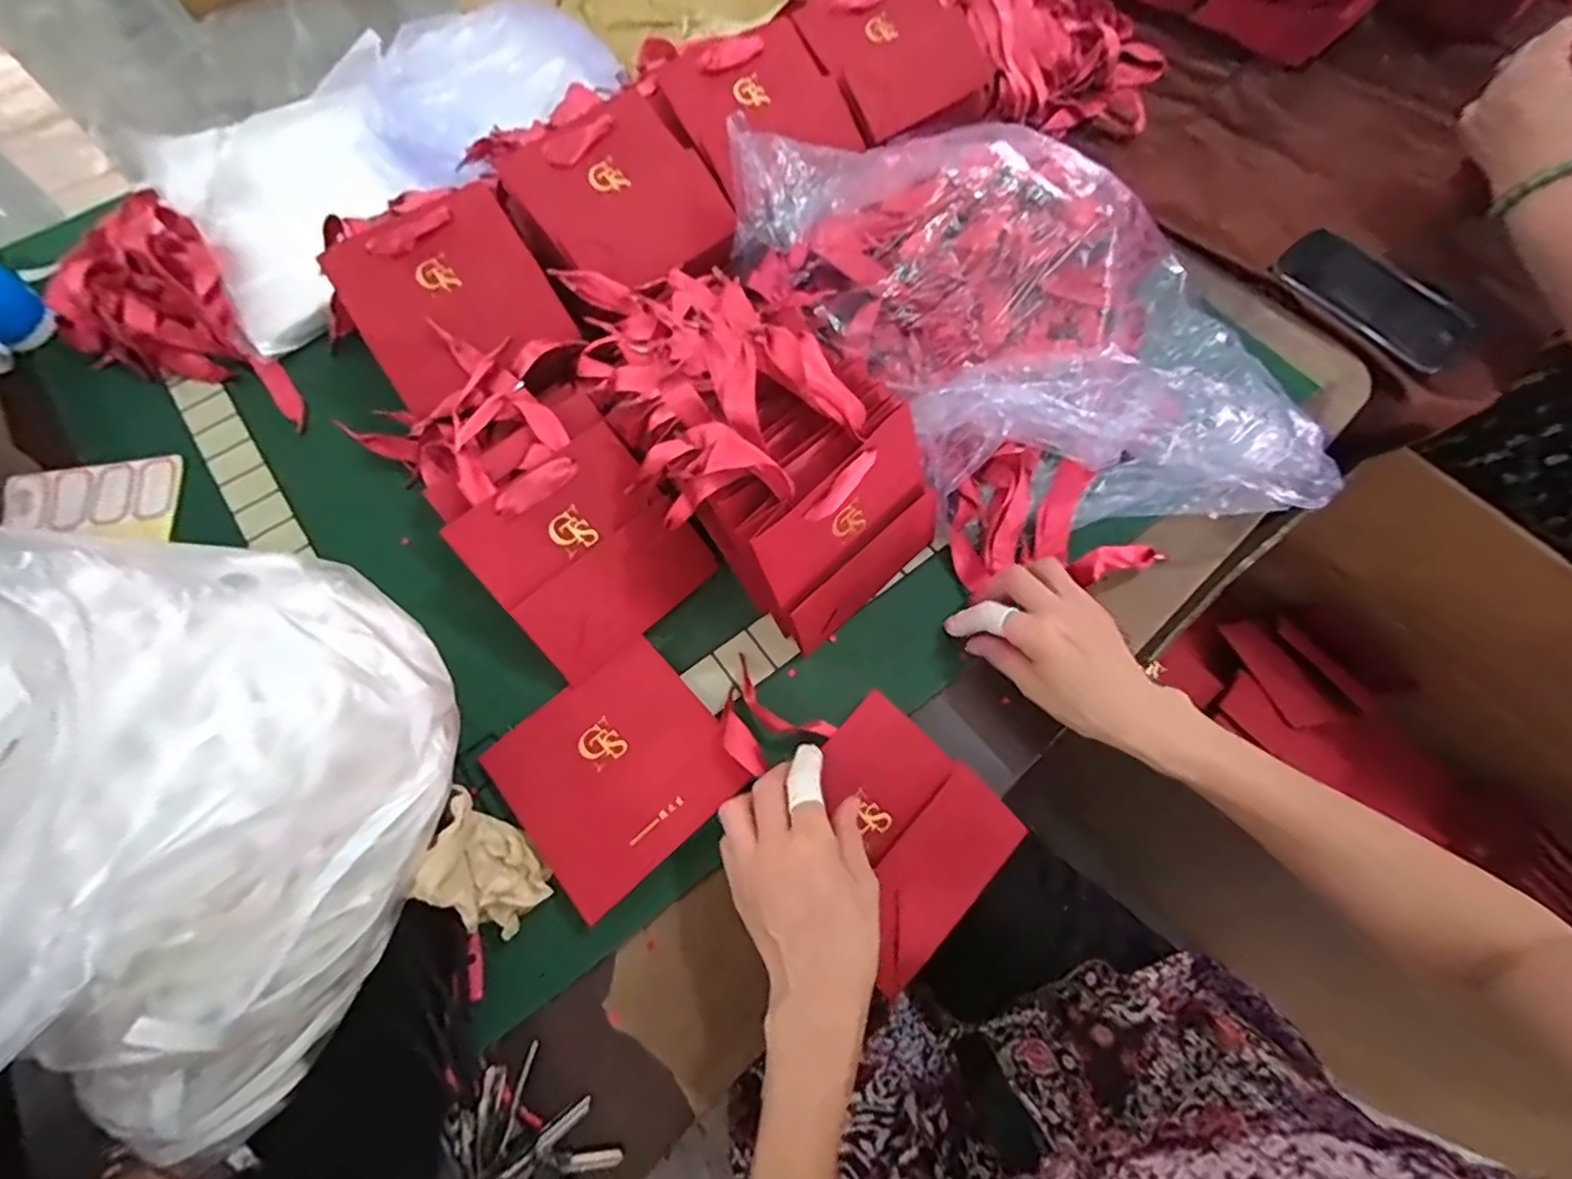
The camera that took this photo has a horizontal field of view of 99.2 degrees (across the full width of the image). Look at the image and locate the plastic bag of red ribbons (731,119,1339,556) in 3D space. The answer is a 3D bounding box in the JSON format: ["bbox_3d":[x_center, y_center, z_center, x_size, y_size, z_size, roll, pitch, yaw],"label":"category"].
[{"bbox_3d":[0.195,-0.213,0.511,0.293,0.107,0.439,-31,71,-12],"label":"plastic bag of red ribbons"}]

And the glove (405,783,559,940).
[{"bbox_3d":[-0.188,0.172,0.414,0.079,0.066,0.052,42,74,15],"label":"glove"}]

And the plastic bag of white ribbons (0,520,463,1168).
[{"bbox_3d":[-0.319,0.093,0.280,0.231,0.252,0.289,25,70,10],"label":"plastic bag of white ribbons"}]

